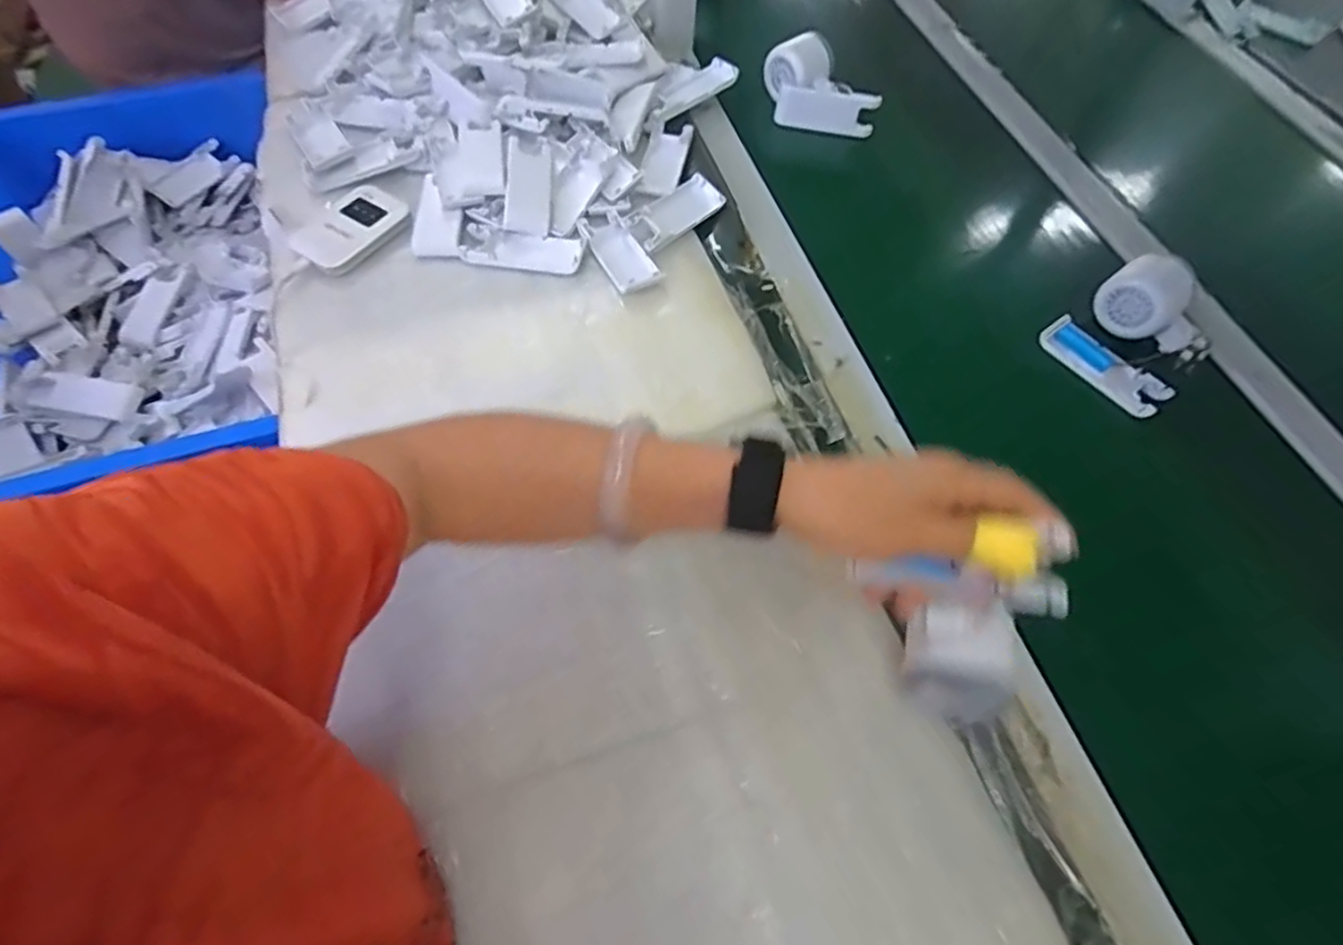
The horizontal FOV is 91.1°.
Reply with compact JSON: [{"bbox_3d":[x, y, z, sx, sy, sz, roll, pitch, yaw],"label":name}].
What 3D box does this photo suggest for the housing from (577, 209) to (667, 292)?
[{"bbox_3d":[-0.045,-0.190,0.556,0.039,0.013,0.099,-21,64,-15],"label":"housing"}]

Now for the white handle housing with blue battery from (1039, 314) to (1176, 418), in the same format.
[{"bbox_3d":[0.360,-0.089,0.548,0.038,0.016,0.103,-33,67,-20],"label":"white handle housing with blue battery"}]

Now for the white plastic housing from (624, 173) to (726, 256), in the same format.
[{"bbox_3d":[0.003,-0.229,0.584,0.039,0.014,0.101,38,65,17],"label":"white plastic housing"}]

